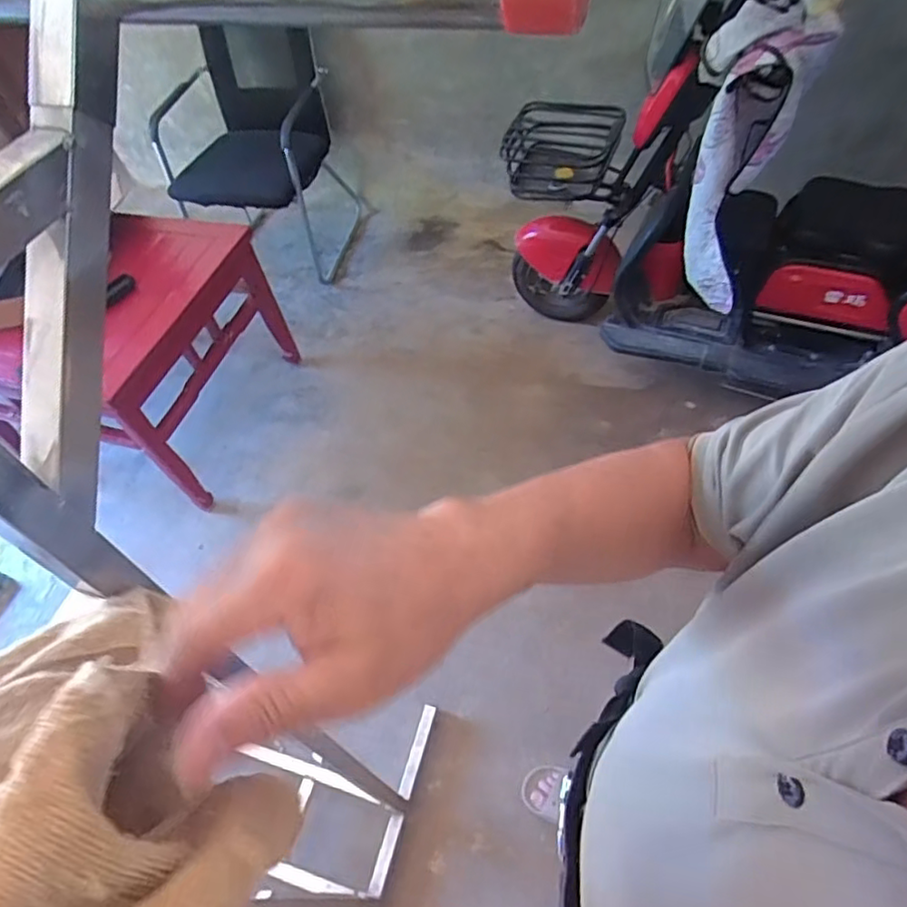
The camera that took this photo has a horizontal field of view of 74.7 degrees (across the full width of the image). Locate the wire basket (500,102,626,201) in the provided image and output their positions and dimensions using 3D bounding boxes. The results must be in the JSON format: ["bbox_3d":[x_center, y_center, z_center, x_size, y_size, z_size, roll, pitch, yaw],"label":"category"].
[{"bbox_3d":[0.301,-0.840,1.668,0.295,0.200,0.200,11,56,13],"label":"wire basket"}]

